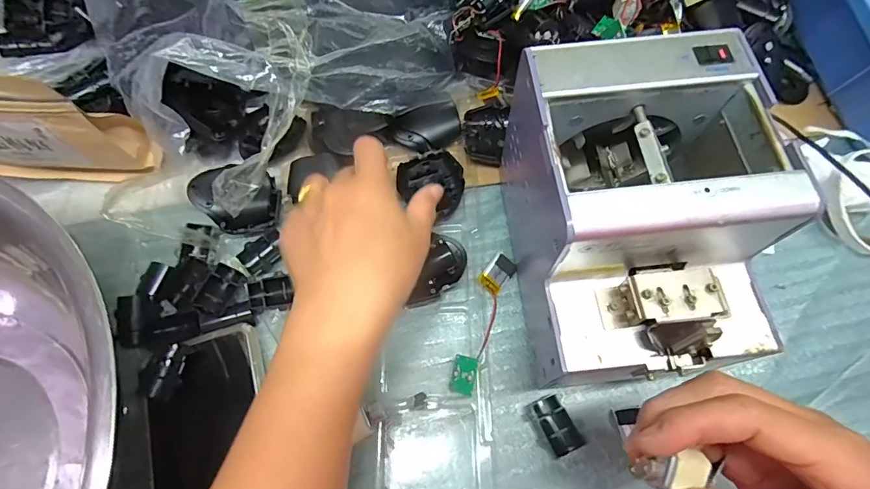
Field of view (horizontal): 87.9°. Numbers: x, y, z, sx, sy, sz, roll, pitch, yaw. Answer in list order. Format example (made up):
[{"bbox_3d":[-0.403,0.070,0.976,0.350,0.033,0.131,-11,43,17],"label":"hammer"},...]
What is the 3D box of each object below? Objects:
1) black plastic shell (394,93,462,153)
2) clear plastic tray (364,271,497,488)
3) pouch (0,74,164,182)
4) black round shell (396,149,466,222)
[{"bbox_3d":[-0.005,-0.102,0.393,0.057,0.018,0.040,-28,70,-10],"label":"black plastic shell"},{"bbox_3d":[-0.002,0.105,0.315,0.083,0.021,0.163,1,67,1],"label":"clear plastic tray"},{"bbox_3d":[-0.318,-0.092,0.341,0.157,0.126,0.032,1,67,1],"label":"pouch"},{"bbox_3d":[-0.002,-0.051,0.375,0.050,0.016,0.059,-28,70,-10],"label":"black round shell"}]

